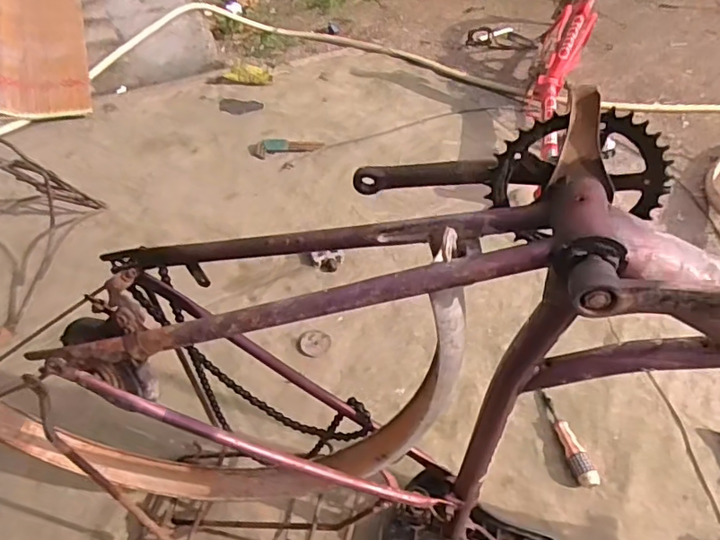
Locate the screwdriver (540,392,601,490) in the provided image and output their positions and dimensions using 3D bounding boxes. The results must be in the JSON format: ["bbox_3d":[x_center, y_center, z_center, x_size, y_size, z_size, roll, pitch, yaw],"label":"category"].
[{"bbox_3d":[0.347,0.280,0.932,0.034,0.031,0.169,-10,50,-12],"label":"screwdriver"}]

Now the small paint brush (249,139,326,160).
[{"bbox_3d":[-0.185,-0.317,1.409,0.187,0.033,0.045,-13,51,-15],"label":"small paint brush"}]

